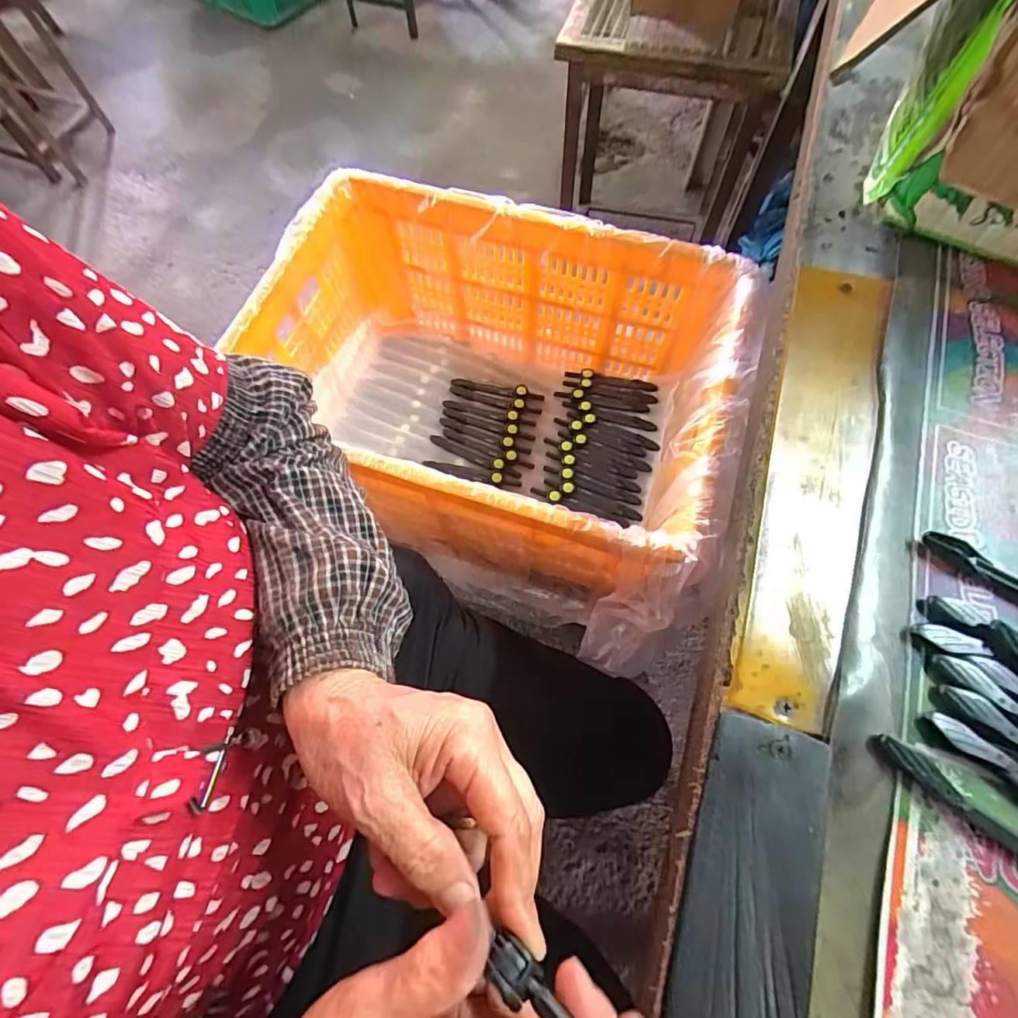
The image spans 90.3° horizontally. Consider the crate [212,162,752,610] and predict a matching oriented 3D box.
[{"bbox_3d":[-0.032,-0.134,0.595,0.504,0.234,0.395,16,69,8],"label":"crate"}]

